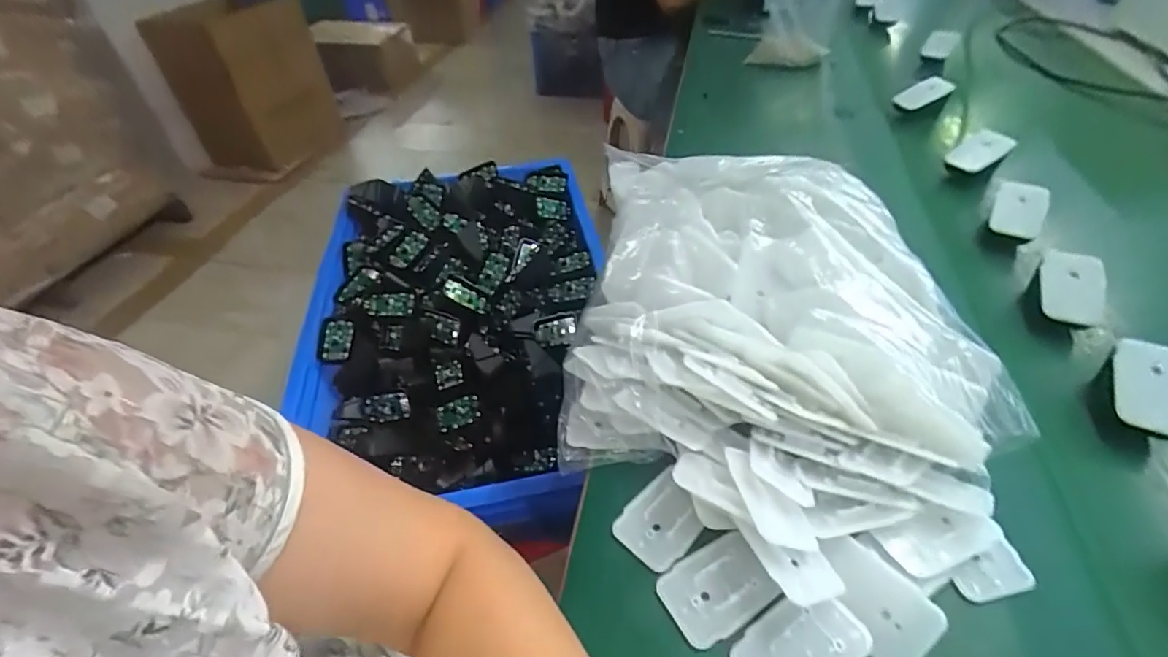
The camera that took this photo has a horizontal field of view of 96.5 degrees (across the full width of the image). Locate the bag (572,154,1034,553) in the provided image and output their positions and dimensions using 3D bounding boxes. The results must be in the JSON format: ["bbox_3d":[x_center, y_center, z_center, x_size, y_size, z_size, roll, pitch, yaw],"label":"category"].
[{"bbox_3d":[0.140,-0.015,0.405,0.292,0.096,0.334,7,48,13],"label":"bag"}]

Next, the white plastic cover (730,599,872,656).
[{"bbox_3d":[0.115,0.171,0.278,0.067,0.011,0.044,-30,51,-20],"label":"white plastic cover"}]

